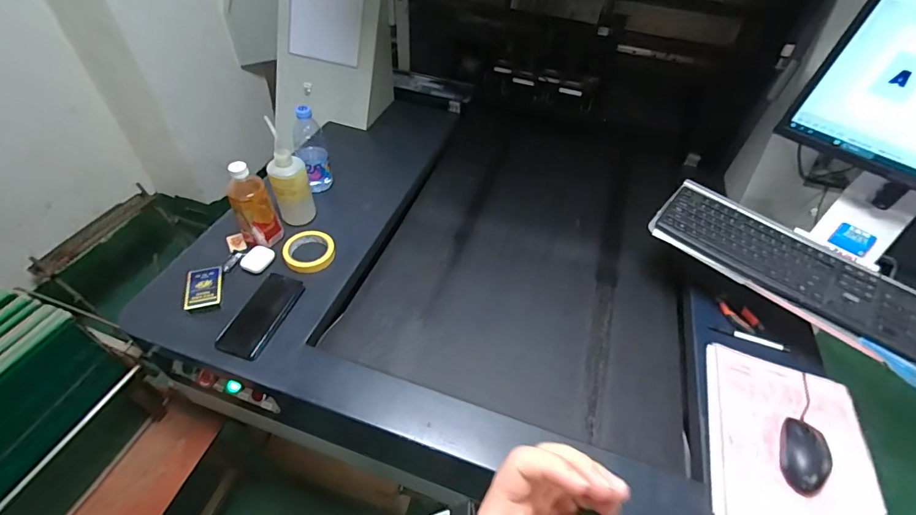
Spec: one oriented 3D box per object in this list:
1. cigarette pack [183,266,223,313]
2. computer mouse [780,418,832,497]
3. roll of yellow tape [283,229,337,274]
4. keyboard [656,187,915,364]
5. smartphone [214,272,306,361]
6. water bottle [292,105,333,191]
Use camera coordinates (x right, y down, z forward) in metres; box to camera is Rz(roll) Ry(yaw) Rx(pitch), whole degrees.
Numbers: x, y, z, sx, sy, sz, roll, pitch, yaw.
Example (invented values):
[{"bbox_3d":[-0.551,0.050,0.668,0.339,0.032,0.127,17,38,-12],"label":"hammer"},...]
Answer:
[{"bbox_3d":[-0.457,0.055,0.751,0.057,0.019,0.079,-9,50,-13],"label":"cigarette pack"},{"bbox_3d":[0.522,0.296,0.620,0.054,0.028,0.109,23,50,15],"label":"computer mouse"},{"bbox_3d":[-0.301,-0.015,0.842,0.096,0.024,0.100,3,48,-3],"label":"roll of yellow tape"},{"bbox_3d":[0.597,0.012,0.754,0.440,0.031,0.129,33,53,22],"label":"keyboard"},{"bbox_3d":[-0.349,0.098,0.741,0.080,0.018,0.171,15,49,8],"label":"smartphone"},{"bbox_3d":[-0.325,-0.235,0.925,0.060,0.203,0.071,38,56,25],"label":"water bottle"}]

